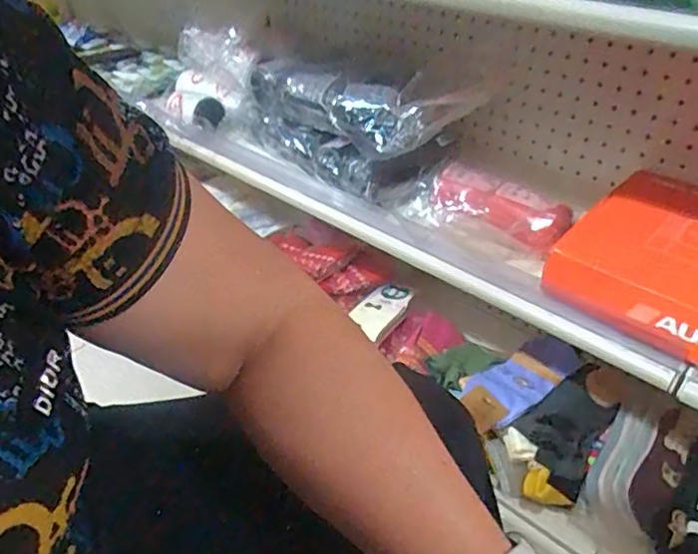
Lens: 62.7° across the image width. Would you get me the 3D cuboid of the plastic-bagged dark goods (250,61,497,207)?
[{"bbox_3d":[-0.013,-0.220,0.805,0.094,0.147,0.408,-31,45,-32],"label":"plastic-bagged dark goods"}]

